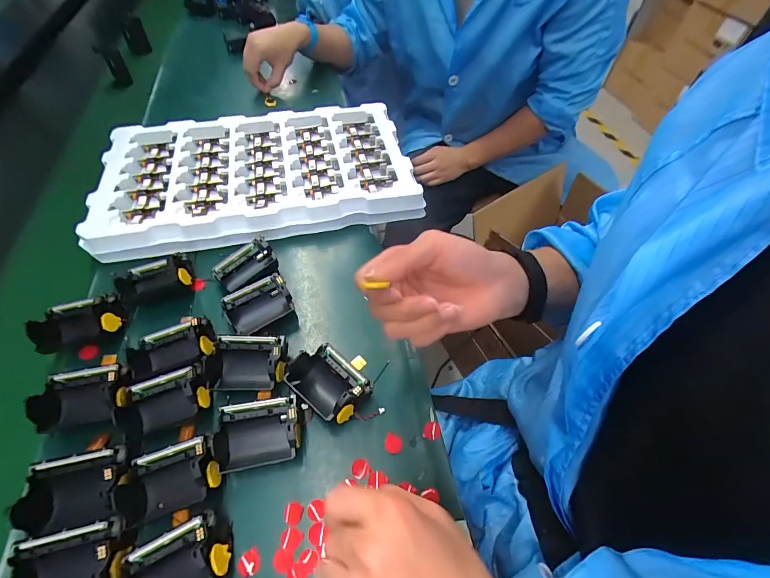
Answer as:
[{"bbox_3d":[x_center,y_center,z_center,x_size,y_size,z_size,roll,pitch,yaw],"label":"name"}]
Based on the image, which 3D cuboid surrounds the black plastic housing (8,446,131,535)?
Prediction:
[{"bbox_3d":[-0.245,0.159,0.285,0.071,0.033,0.049,-13,56,-8],"label":"black plastic housing"}]

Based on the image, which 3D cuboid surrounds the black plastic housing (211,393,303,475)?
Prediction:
[{"bbox_3d":[-0.111,0.130,0.320,0.073,0.039,0.054,-11,56,-7],"label":"black plastic housing"}]

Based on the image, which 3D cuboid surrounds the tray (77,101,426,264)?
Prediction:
[{"bbox_3d":[-0.182,-0.176,0.533,0.432,0.046,0.255,-10,56,-6],"label":"tray"}]

